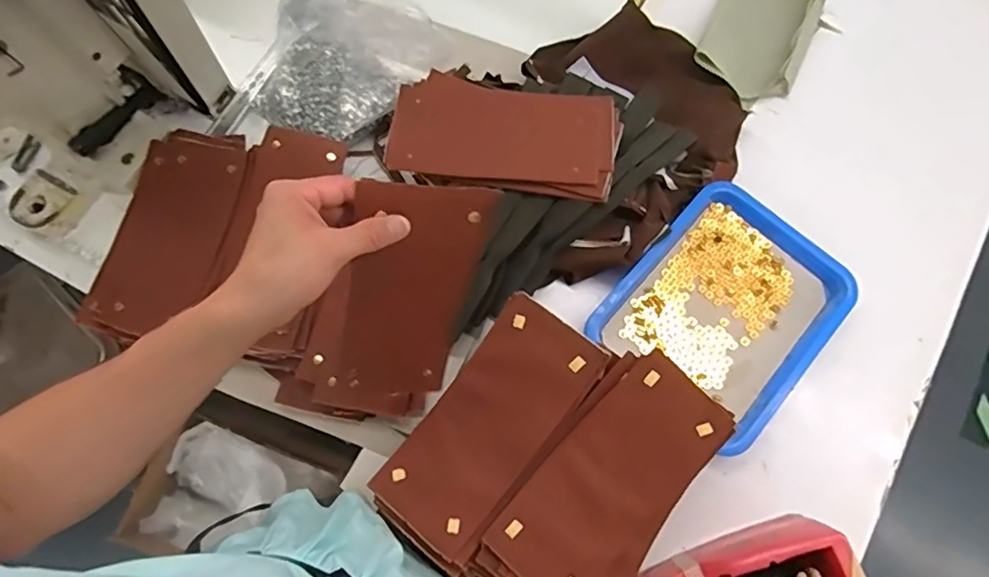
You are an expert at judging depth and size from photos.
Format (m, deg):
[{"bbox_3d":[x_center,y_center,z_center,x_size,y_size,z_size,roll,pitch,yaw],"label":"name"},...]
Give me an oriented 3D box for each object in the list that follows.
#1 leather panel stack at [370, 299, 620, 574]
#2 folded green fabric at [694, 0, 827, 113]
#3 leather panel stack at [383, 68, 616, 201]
[{"bbox_3d":[-0.004,0.141,0.589,0.121,0.033,0.258,37,78,10],"label":"leather panel stack"},{"bbox_3d":[0.372,-0.357,0.803,0.141,0.036,0.214,27,76,7],"label":"folded green fabric"},{"bbox_3d":[0.011,-0.190,0.712,0.278,0.024,0.143,7,75,2],"label":"leather panel stack"}]

